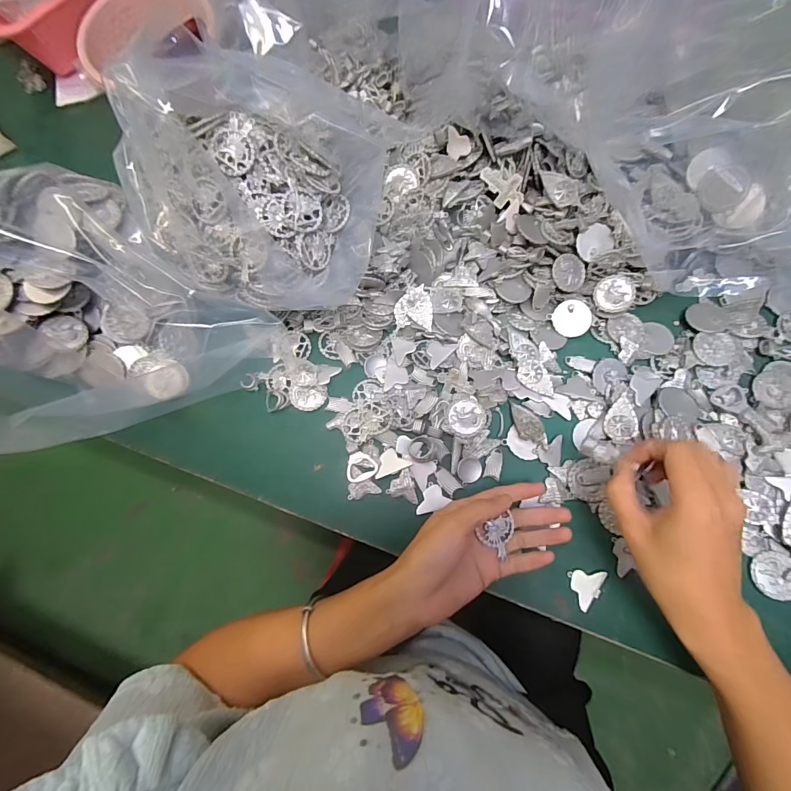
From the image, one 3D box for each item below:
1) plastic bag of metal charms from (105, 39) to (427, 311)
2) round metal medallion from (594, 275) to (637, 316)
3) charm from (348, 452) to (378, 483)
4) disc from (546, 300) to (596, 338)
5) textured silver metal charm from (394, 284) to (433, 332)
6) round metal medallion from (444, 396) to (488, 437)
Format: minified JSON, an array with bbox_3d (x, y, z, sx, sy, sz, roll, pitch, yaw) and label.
[{"bbox_3d":[-0.109,-0.175,0.338,0.224,0.058,0.187,0,96,-19],"label":"plastic bag of metal charms"},{"bbox_3d":[0.223,-0.103,0.391,0.036,0.010,0.037,-1,82,4],"label":"round metal medallion"},{"bbox_3d":[-0.032,0.066,0.364,0.029,0.004,0.027,0,76,2],"label":"charm"},{"bbox_3d":[0.180,-0.078,0.394,0.038,0.007,0.038,0,76,2],"label":"disc"},{"bbox_3d":[0.018,-0.089,0.391,0.039,0.006,0.043,3,95,14],"label":"textured silver metal charm"},{"bbox_3d":[0.067,0.021,0.367,0.037,0.010,0.037,0,76,2],"label":"round metal medallion"}]

